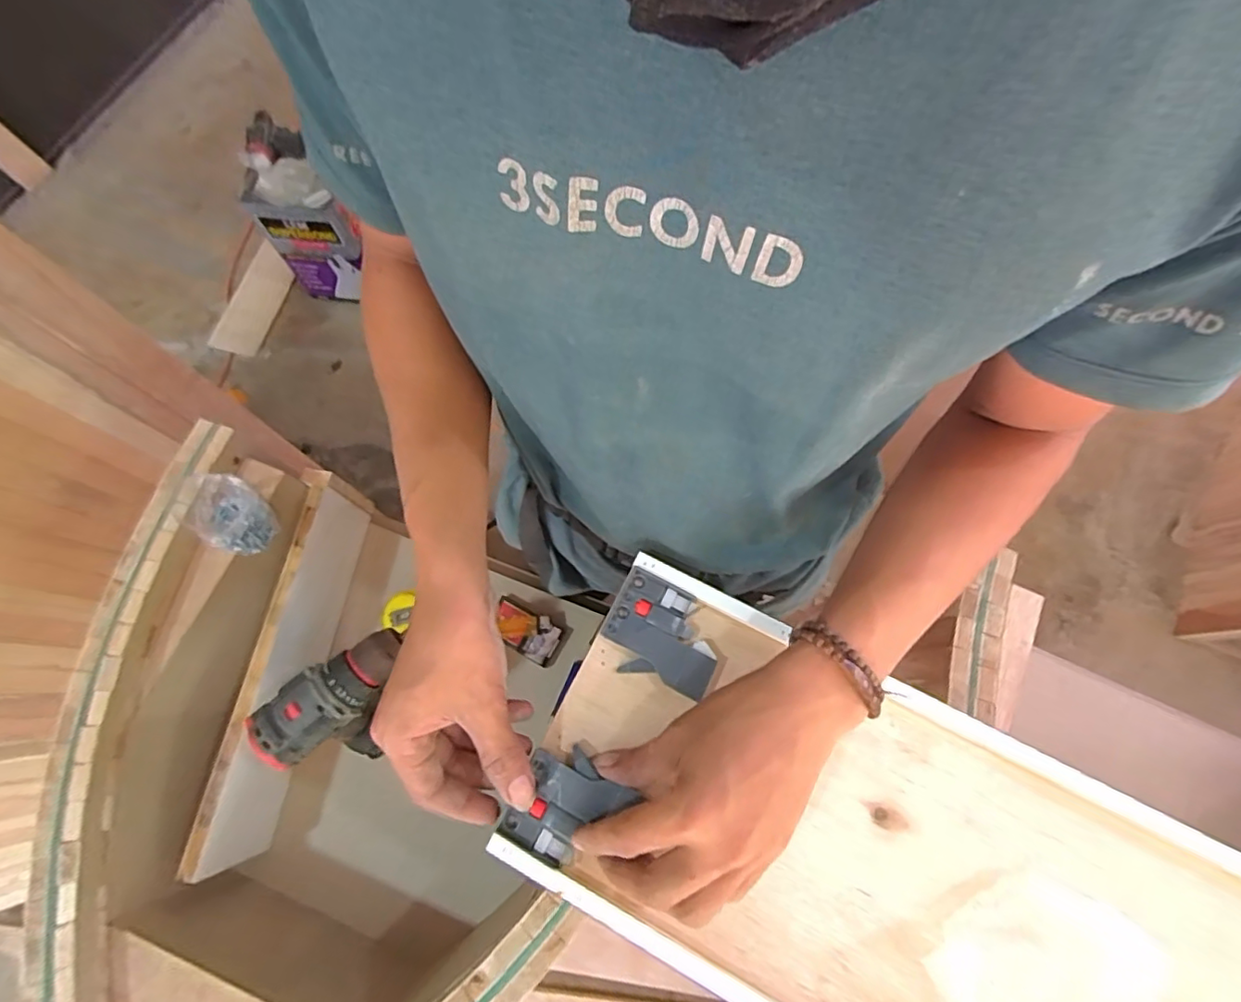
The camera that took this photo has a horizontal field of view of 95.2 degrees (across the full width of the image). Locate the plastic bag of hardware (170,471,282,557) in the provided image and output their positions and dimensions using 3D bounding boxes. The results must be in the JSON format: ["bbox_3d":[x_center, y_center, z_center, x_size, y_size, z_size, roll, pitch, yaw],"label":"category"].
[{"bbox_3d":[-0.407,0.012,0.578,0.083,0.057,0.065,14,72,5],"label":"plastic bag of hardware"}]

